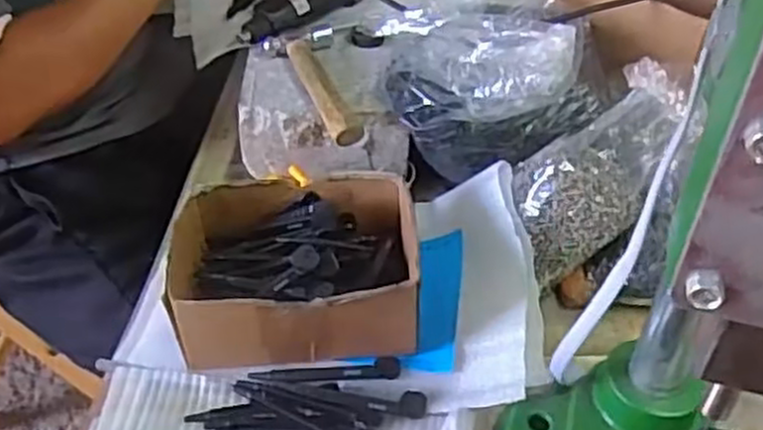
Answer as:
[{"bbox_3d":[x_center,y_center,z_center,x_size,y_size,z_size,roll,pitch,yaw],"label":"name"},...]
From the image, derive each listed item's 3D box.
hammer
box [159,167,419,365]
[{"bbox_3d":[-0.044,-0.110,0.647,0.062,0.020,0.147,-16,45,-20],"label":"hammer"},{"bbox_3d":[-0.060,0.037,0.550,0.164,0.071,0.131,0,41,-2],"label":"box"}]

